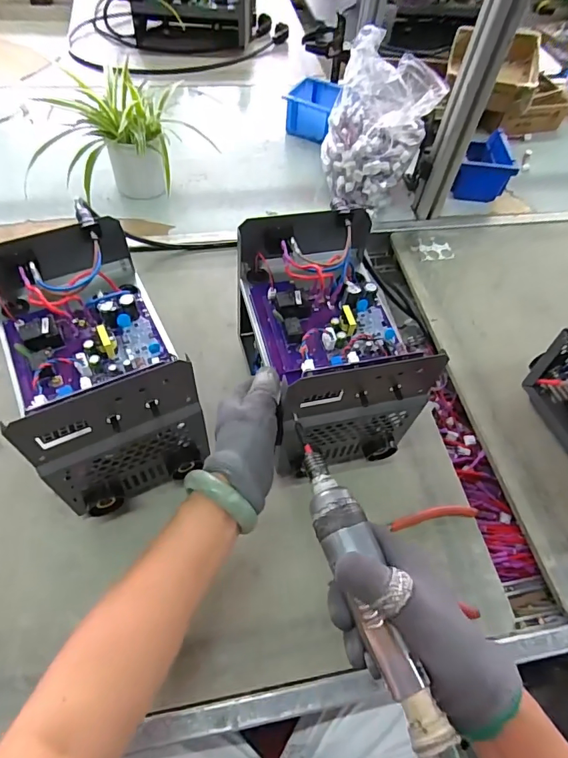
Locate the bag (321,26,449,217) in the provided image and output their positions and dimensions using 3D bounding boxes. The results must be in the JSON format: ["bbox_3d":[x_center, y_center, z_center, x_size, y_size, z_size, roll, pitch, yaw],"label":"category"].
[{"bbox_3d":[0.137,-0.398,0.752,0.133,0.208,0.163,-35,66,-24],"label":"bag"}]

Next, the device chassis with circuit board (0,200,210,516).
[{"bbox_3d":[-0.192,-0.007,0.479,0.145,0.189,0.227,-22,62,-18],"label":"device chassis with circuit board"}]

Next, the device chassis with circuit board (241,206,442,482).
[{"bbox_3d":[0.046,-0.044,0.503,0.146,0.155,0.228,-12,59,-12],"label":"device chassis with circuit board"}]

